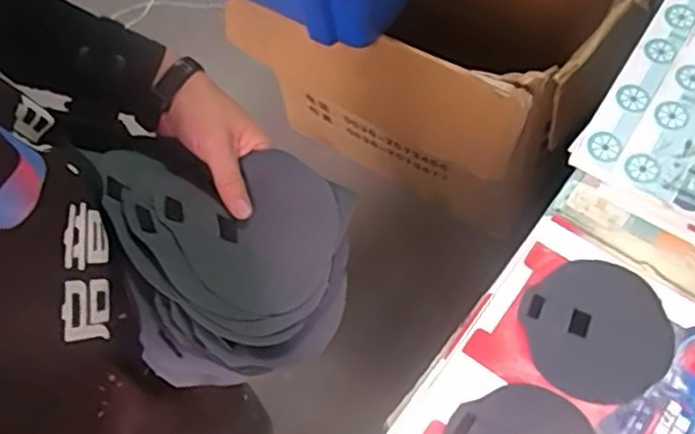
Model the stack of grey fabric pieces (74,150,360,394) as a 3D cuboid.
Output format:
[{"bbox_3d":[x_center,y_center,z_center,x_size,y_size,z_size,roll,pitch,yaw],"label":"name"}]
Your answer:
[{"bbox_3d":[-0.082,0.009,0.509,0.164,0.084,0.199,-20,63,-7],"label":"stack of grey fabric pieces"}]

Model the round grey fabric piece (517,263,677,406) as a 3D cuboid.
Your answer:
[{"bbox_3d":[0.258,0.116,0.698,0.145,0.004,0.138,-2,63,5],"label":"round grey fabric piece"}]

